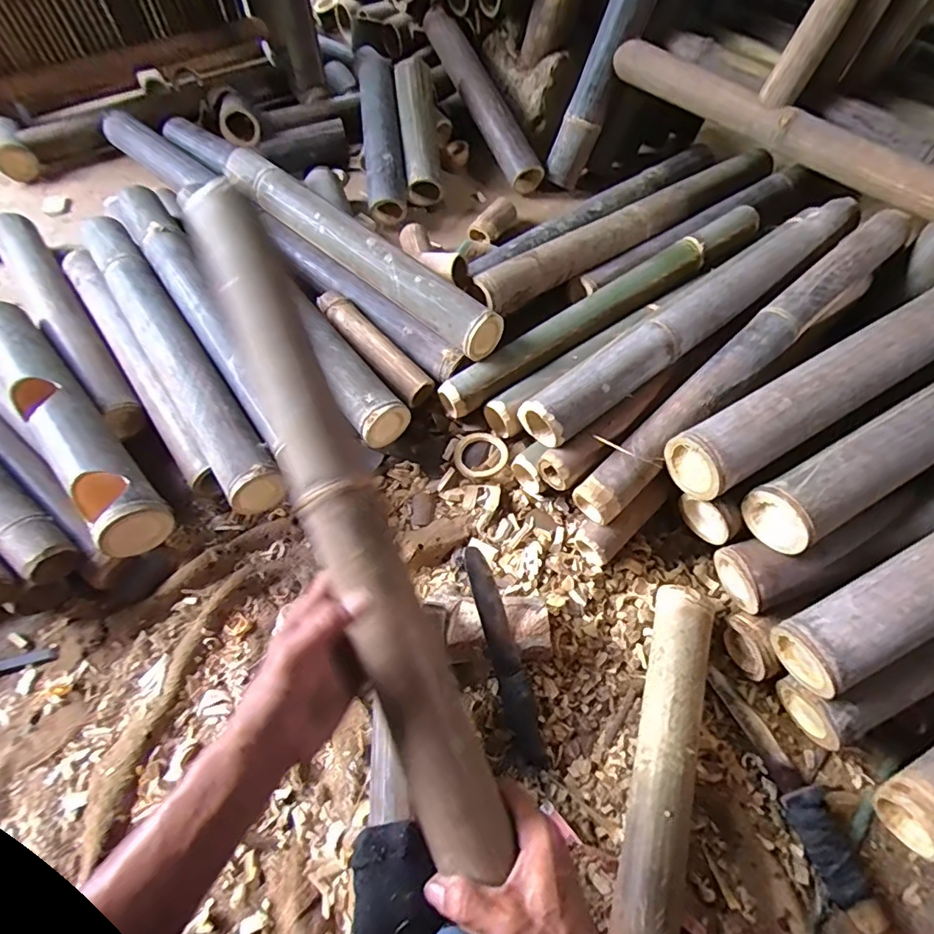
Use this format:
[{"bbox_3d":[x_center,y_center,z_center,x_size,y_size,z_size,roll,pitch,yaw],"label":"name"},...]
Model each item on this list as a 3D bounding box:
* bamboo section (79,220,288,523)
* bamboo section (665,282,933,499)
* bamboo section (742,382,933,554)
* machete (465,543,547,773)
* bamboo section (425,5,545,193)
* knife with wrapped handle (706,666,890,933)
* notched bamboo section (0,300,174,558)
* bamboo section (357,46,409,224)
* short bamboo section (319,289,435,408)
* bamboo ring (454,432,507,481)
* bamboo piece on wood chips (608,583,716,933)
[{"bbox_3d":[-0.446,-0.188,0.762,0.074,0.062,0.628,-33,68,-16],"label":"bamboo section"},{"bbox_3d":[0.526,-0.134,0.685,0.602,0.075,0.092,-28,67,-14],"label":"bamboo section"},{"bbox_3d":[0.629,-0.076,0.658,0.650,0.068,0.084,-27,66,-13],"label":"bamboo section"},{"bbox_3d":[0.043,0.225,0.610,0.035,0.020,0.262,-16,90,-8],"label":"machete"},{"bbox_3d":[0.024,-0.787,1.088,0.067,0.073,0.458,-27,84,-13],"label":"bamboo section"},{"bbox_3d":[0.367,0.359,0.585,0.042,0.039,0.259,-18,64,-9],"label":"knife with wrapped handle"},{"bbox_3d":[-0.553,-0.077,0.692,0.094,0.063,0.484,-38,69,-18],"label":"notched bamboo section"},{"bbox_3d":[-0.179,-0.701,1.056,0.077,0.059,0.418,-6,79,-4],"label":"bamboo section"},{"bbox_3d":[-0.147,-0.193,0.812,0.058,0.045,0.234,-39,70,-18],"label":"short bamboo section"},{"bbox_3d":[0.020,-0.021,0.768,0.077,0.010,0.082,0,63,0],"label":"bamboo ring"},{"bbox_3d":[0.219,0.336,0.576,0.060,0.065,0.397,16,64,8],"label":"bamboo piece on wood chips"}]

